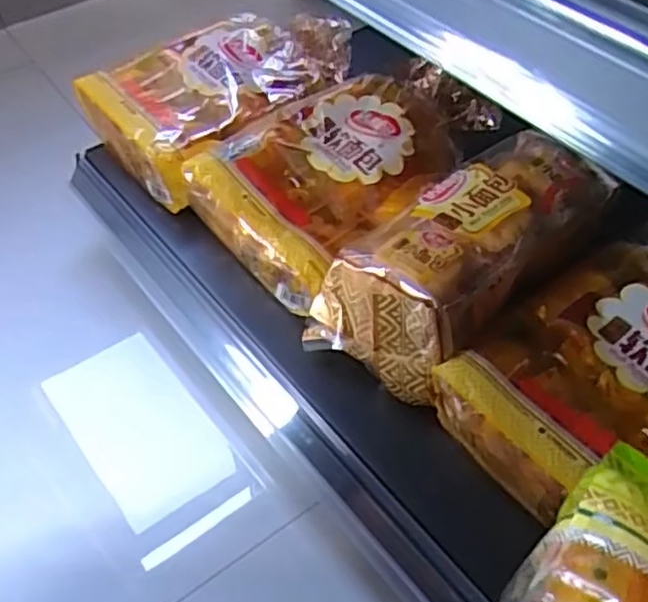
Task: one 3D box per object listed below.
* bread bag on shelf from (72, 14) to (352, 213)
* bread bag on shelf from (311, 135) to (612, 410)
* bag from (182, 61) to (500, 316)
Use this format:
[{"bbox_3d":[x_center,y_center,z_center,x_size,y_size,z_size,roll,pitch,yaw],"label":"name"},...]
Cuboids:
[{"bbox_3d":[-0.101,-0.225,0.721,0.267,0.069,0.182,-35,59,-24],"label":"bread bag on shelf"},{"bbox_3d":[0.099,-0.035,0.545,0.220,0.084,0.125,-36,59,-25],"label":"bread bag on shelf"},{"bbox_3d":[0.013,-0.112,0.613,0.223,0.081,0.177,-32,57,-22],"label":"bag"}]

